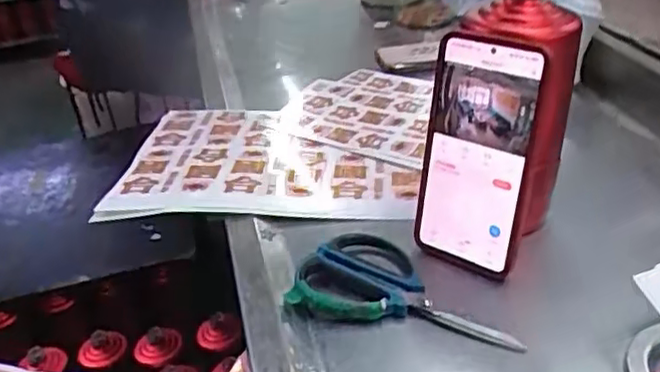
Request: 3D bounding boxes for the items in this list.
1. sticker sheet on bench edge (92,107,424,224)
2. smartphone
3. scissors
[{"bbox_3d":[-0.057,-0.028,0.653,0.273,0.011,0.202,0,31,7],"label":"sticker sheet on bench edge"},{"bbox_3d":[0.103,-0.020,0.481,0.079,0.161,0.016,19,22,34],"label":"smartphone"},{"bbox_3d":[0.055,0.072,0.477,0.158,0.013,0.087,7,32,19],"label":"scissors"}]

